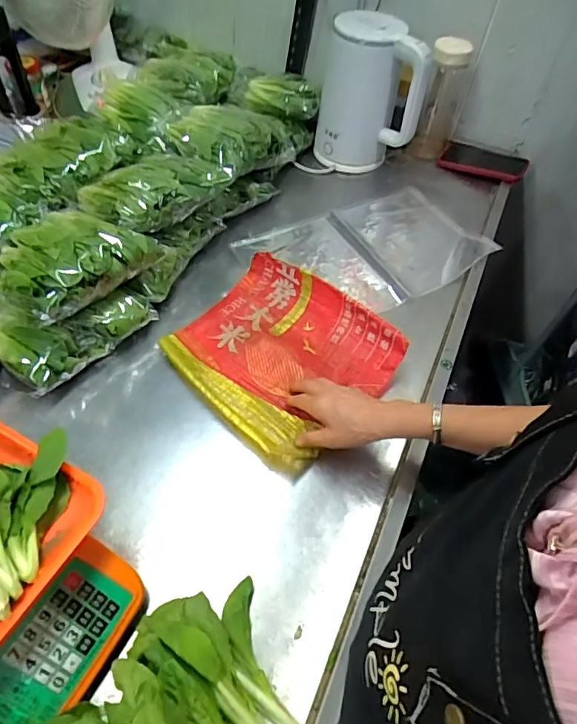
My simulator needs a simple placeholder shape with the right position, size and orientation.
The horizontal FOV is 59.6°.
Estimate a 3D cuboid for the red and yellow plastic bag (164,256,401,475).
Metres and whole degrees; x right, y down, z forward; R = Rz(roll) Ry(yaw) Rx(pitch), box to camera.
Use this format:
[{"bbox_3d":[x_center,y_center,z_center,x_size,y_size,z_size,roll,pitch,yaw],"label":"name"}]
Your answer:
[{"bbox_3d":[-0.015,-0.020,0.694,0.280,0.072,0.233,39,59,23],"label":"red and yellow plastic bag"}]

